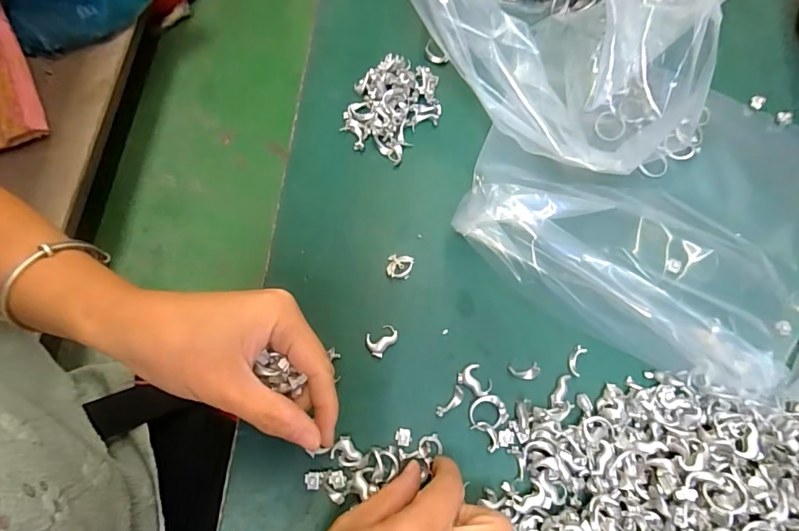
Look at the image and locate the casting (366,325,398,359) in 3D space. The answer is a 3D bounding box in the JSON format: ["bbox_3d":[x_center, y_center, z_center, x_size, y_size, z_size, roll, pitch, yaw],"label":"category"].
[{"bbox_3d":[-0.012,0.046,0.282,0.015,0.004,0.020,38,78,9],"label":"casting"}]

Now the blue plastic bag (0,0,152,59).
[{"bbox_3d":[-0.620,-0.518,0.879,0.295,0.125,0.105,-24,76,-6],"label":"blue plastic bag"}]

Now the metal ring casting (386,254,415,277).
[{"bbox_3d":[0.000,0.001,0.295,0.016,0.004,0.015,8,75,2],"label":"metal ring casting"}]

